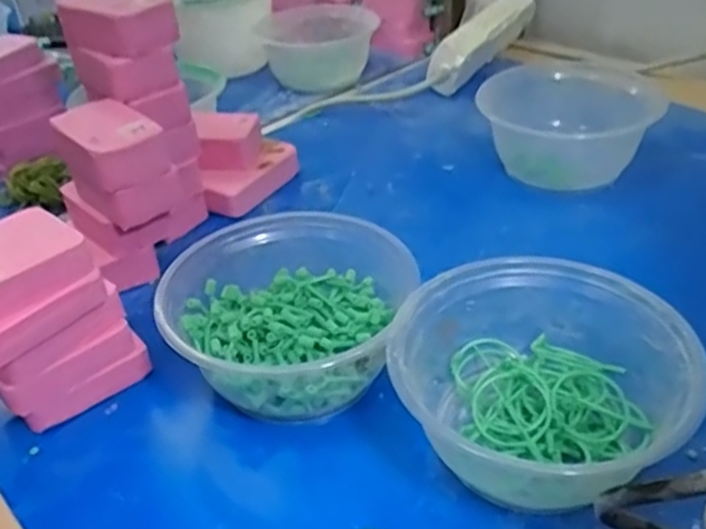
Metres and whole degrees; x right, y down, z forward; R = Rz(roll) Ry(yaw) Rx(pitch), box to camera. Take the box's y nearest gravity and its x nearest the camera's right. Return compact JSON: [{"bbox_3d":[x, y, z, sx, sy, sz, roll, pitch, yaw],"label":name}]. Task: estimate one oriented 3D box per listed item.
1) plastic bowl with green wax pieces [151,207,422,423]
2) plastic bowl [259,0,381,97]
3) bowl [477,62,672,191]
[{"bbox_3d":[-0.033,0.028,0.396,0.122,0.062,0.133,-4,35,3],"label":"plastic bowl with green wax pieces"},{"bbox_3d":[-0.037,-0.240,0.772,0.121,0.057,0.111,-10,35,-5],"label":"plastic bowl"},{"bbox_3d":[0.171,-0.119,0.571,0.127,0.061,0.120,5,37,15],"label":"bowl"}]

